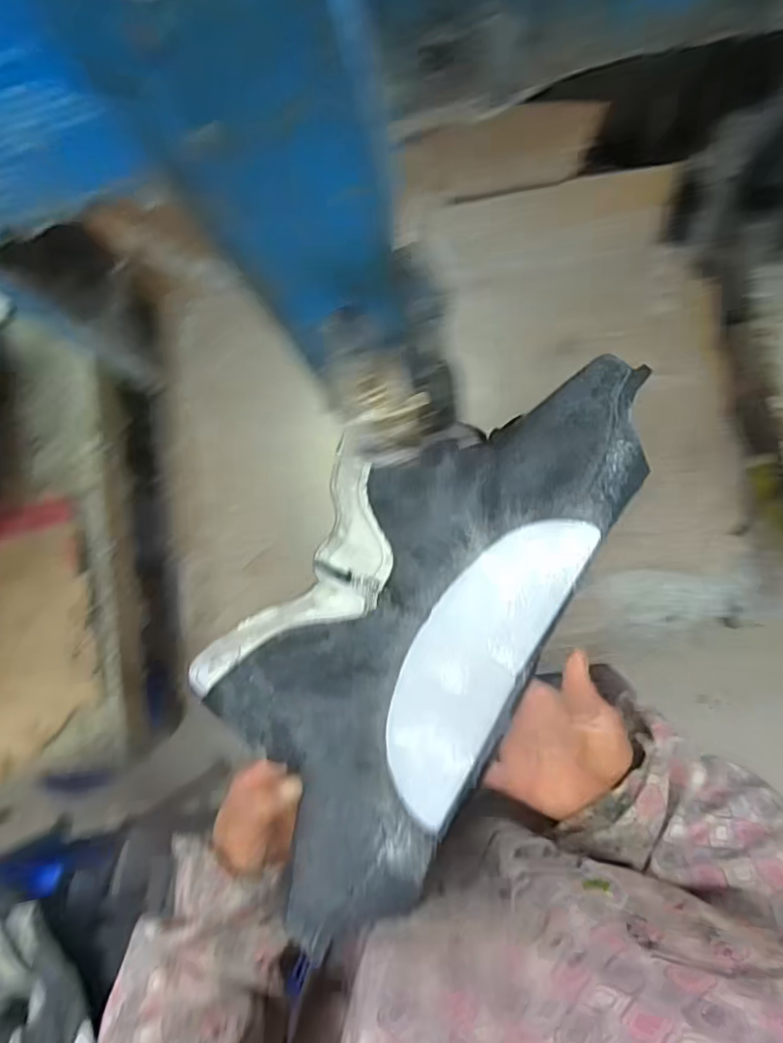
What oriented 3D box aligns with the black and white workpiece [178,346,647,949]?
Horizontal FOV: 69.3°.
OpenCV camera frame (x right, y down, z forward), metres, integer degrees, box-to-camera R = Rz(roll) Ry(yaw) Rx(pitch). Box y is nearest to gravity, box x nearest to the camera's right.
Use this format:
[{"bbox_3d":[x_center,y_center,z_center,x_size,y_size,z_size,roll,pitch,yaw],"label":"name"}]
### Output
[{"bbox_3d":[0.011,0.044,0.389,0.197,0.105,0.387,30,90,8],"label":"black and white workpiece"}]

